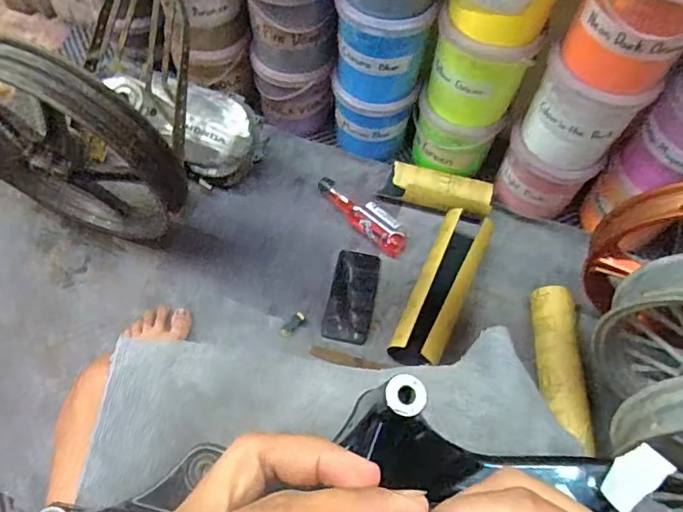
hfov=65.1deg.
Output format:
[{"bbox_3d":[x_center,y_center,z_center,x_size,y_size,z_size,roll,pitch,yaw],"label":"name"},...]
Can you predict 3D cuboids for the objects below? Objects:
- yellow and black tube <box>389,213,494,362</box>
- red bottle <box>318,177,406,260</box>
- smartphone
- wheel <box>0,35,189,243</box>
[{"bbox_3d":[0.169,0.055,0.902,0.088,0.077,0.281,24,64,10],"label":"yellow and black tube"},{"bbox_3d":[0.035,-0.076,0.980,0.206,0.046,0.052,39,68,17],"label":"red bottle"},{"bbox_3d":[0.020,0.069,0.930,0.078,0.006,0.168,12,63,4],"label":"smartphone"},{"bbox_3d":[-0.434,-0.163,0.803,0.393,0.334,0.075,15,63,6],"label":"wheel"}]

